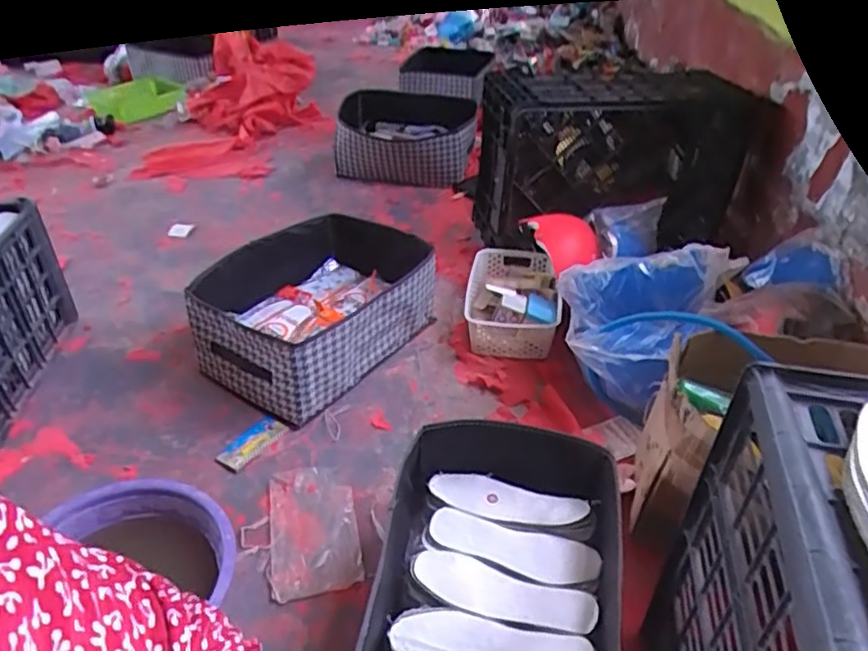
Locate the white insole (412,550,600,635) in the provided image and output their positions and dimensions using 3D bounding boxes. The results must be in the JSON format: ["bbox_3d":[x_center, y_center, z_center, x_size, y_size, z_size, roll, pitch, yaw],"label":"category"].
[{"bbox_3d":[0.083,0.330,0.769,0.221,0.022,0.070,14,40,14],"label":"white insole"}]

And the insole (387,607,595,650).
[{"bbox_3d":[0.064,0.358,0.701,0.221,0.029,0.070,8,39,7],"label":"insole"}]

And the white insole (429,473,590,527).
[{"bbox_3d":[0.102,0.241,0.880,0.212,0.027,0.063,8,39,7],"label":"white insole"}]

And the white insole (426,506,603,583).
[{"bbox_3d":[0.106,0.292,0.828,0.217,0.031,0.064,13,40,13],"label":"white insole"}]

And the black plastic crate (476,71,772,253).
[{"bbox_3d":[0.421,-0.381,1.525,0.612,0.404,0.308,-17,43,-22],"label":"black plastic crate"}]

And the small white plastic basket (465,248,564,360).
[{"bbox_3d":[0.173,-0.066,1.369,0.199,0.108,0.309,7,39,6],"label":"small white plastic basket"}]

